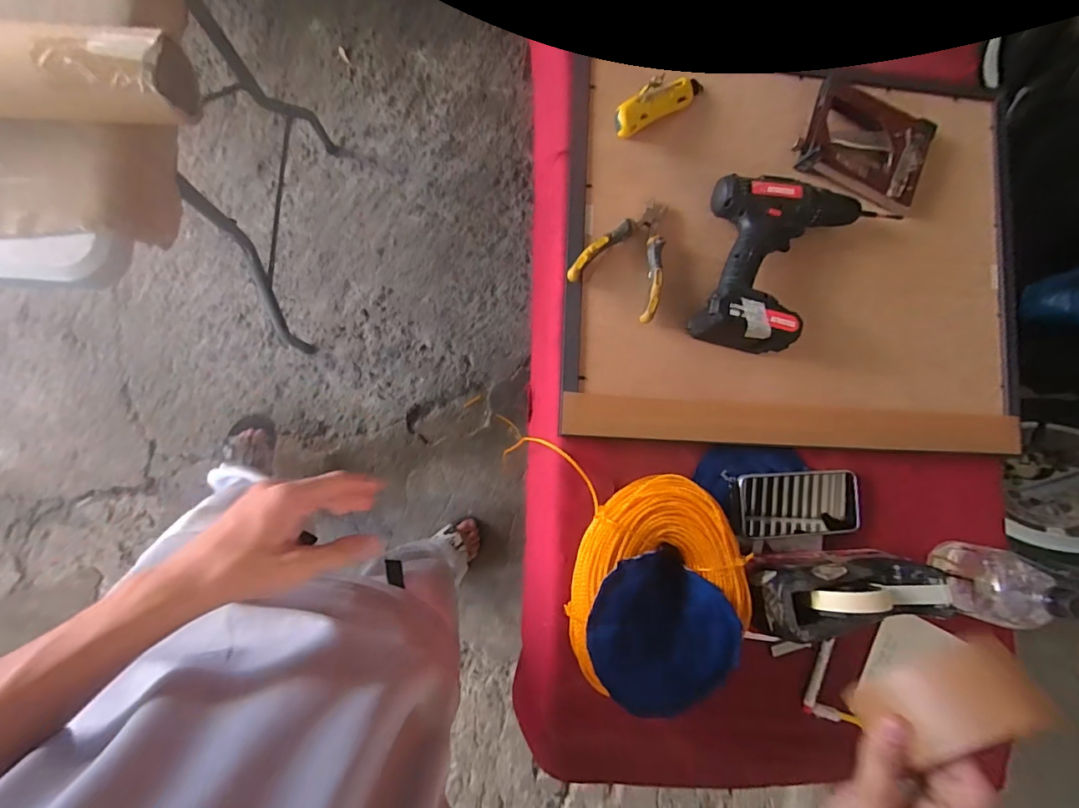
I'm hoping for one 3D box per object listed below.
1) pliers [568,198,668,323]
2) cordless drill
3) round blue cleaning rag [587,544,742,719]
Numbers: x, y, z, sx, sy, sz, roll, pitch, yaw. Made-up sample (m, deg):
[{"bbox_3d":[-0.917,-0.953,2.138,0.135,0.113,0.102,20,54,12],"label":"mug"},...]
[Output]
[{"bbox_3d":[0.114,-0.185,0.576,0.107,0.025,0.147,30,82,-3],"label":"pliers"},{"bbox_3d":[0.306,-0.166,0.578,0.220,0.072,0.222,14,84,-5],"label":"cordless drill"},{"bbox_3d":[0.117,0.221,0.473,0.140,0.038,0.133,1,85,-6],"label":"round blue cleaning rag"}]

